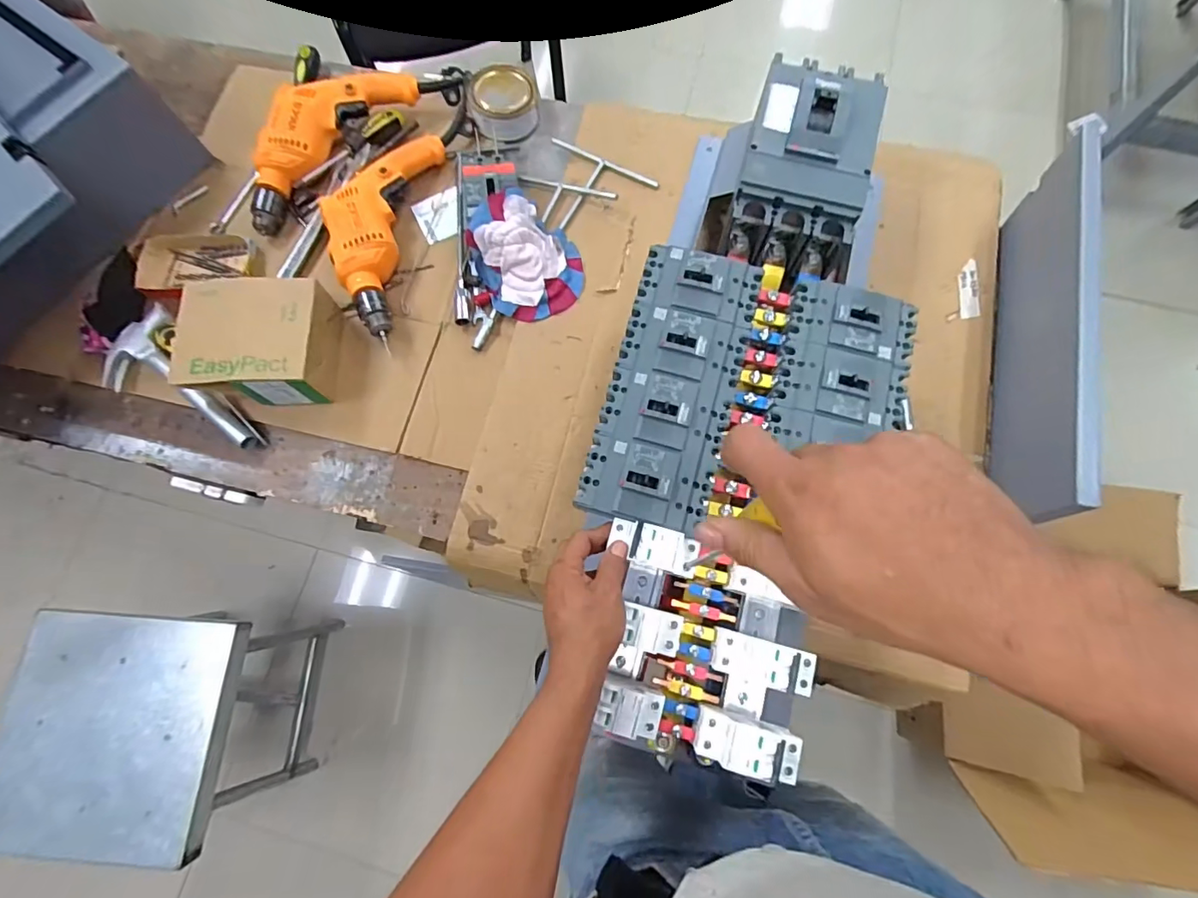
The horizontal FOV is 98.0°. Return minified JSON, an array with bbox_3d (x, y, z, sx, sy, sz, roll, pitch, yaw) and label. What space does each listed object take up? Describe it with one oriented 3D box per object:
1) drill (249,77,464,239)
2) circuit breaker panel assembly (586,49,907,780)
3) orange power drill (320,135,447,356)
[{"bbox_3d":[-0.391,-0.485,0.777,0.122,0.069,0.380,42,80,12],"label":"drill"},{"bbox_3d":[0.164,-0.078,0.559,0.270,0.087,0.722,17,76,7],"label":"circuit breaker panel assembly"},{"bbox_3d":[-0.313,-0.309,0.737,0.117,0.065,0.320,9,75,4],"label":"orange power drill"}]

